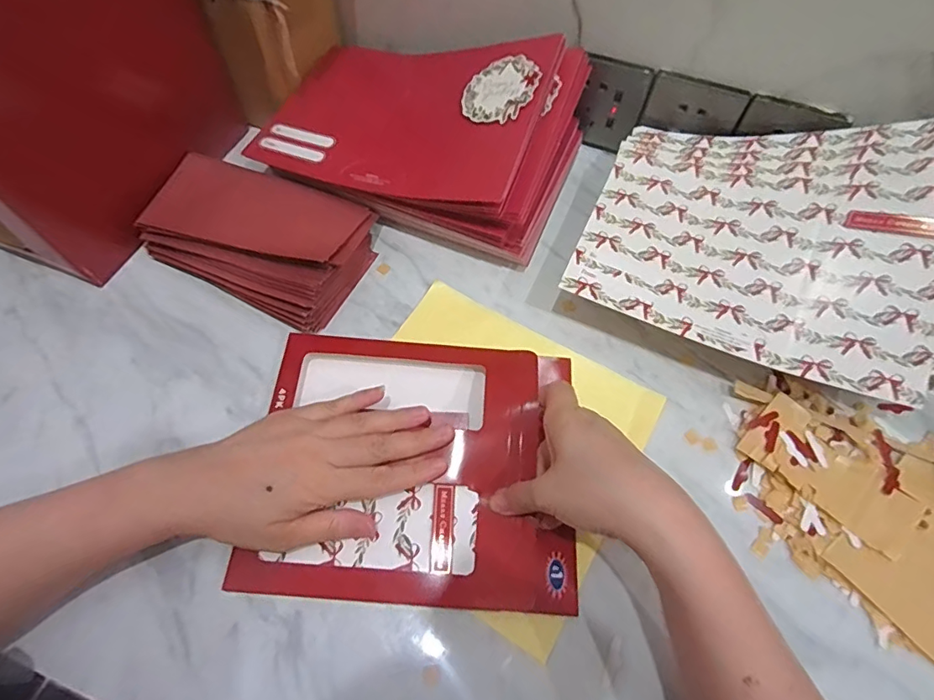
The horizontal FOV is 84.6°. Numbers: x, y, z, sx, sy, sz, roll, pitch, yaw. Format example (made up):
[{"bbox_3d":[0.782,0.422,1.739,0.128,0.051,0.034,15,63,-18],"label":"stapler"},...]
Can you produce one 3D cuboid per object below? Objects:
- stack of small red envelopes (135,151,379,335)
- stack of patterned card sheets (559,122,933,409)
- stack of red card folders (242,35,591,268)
[{"bbox_3d":[-0.183,-0.107,0.451,0.186,0.045,0.123,25,65,11],"label":"stack of small red envelopes"},{"bbox_3d":[0.242,-0.102,0.400,0.265,0.075,0.216,23,64,10],"label":"stack of patterned card sheets"},{"bbox_3d":[-0.043,-0.205,0.477,0.272,0.114,0.174,22,64,9],"label":"stack of red card folders"}]

